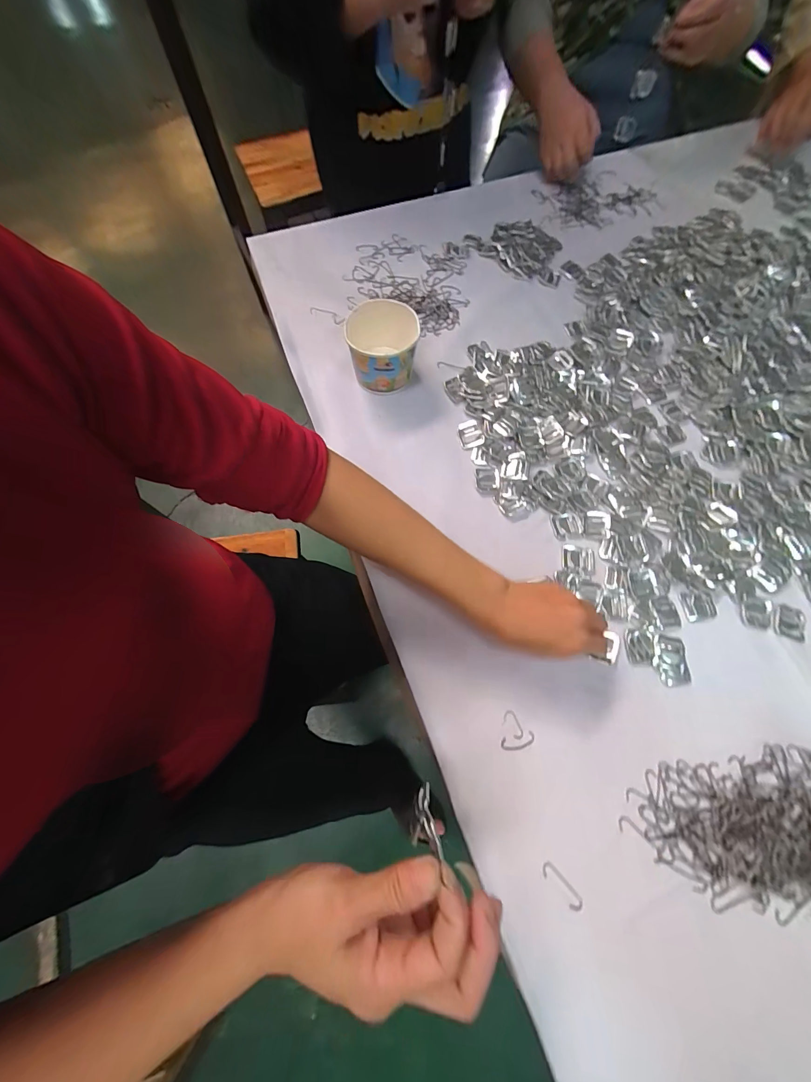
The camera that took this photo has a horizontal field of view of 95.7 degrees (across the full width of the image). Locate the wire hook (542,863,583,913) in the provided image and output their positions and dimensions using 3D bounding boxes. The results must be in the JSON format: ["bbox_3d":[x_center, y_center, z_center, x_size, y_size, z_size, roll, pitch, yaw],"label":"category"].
[{"bbox_3d":[0.134,0.296,0.314,0.013,0.004,0.040,-40,75,-14],"label":"wire hook"}]

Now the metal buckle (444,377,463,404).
[{"bbox_3d":[0.067,-0.206,0.501,0.021,0.006,0.038,-20,71,-8],"label":"metal buckle"}]

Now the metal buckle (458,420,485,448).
[{"bbox_3d":[0.084,-0.139,0.475,0.030,0.004,0.036,-13,79,10],"label":"metal buckle"}]

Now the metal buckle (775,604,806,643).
[{"bbox_3d":[0.414,0.088,0.393,0.030,0.004,0.035,17,70,6],"label":"metal buckle"}]

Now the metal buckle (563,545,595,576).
[{"bbox_3d":[0.198,0.022,0.417,0.034,0.007,0.035,10,70,3],"label":"metal buckle"}]

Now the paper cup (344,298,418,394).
[{"bbox_3d":[-0.029,-0.244,0.475,0.085,0.084,0.078,0,69,0],"label":"paper cup"}]

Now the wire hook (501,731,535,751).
[{"bbox_3d":[0.109,0.194,0.354,0.034,0.004,0.013,-9,70,-4],"label":"wire hook"}]

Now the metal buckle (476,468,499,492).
[{"bbox_3d":[0.102,-0.076,0.453,0.029,0.004,0.033,2,69,0],"label":"metal buckle"}]

